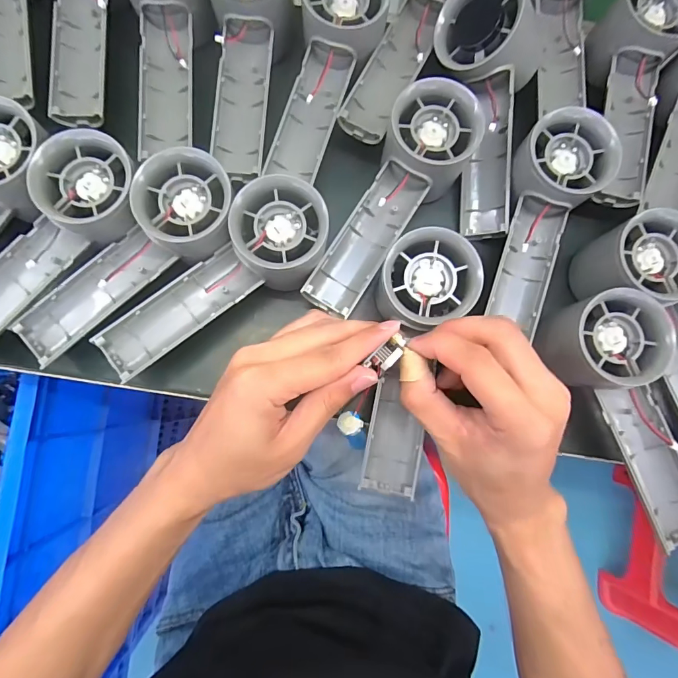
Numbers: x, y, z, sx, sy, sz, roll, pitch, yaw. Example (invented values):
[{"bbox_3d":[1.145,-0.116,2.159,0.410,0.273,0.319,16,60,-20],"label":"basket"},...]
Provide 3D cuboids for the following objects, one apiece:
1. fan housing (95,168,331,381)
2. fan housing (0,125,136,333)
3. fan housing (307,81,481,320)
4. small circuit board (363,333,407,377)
[{"bbox_3d":[-0.076,-0.034,0.246,0.155,0.032,0.054,-38,86,-7],"label":"fan housing"},{"bbox_3d":[-0.182,-0.053,0.250,0.056,0.030,0.157,44,96,3],"label":"fan housing"},{"bbox_3d":[0.034,-0.086,0.265,0.056,0.050,0.155,31,82,1],"label":"fan housing"},{"bbox_3d":[0.028,0.008,0.230,0.010,0.006,0.025,43,67,3],"label":"small circuit board"}]

